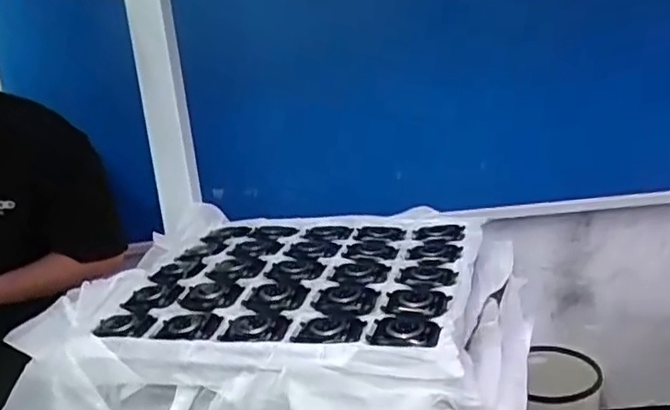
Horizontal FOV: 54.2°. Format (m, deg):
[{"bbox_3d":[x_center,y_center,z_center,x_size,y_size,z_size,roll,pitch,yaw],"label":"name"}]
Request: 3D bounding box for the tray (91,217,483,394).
[{"bbox_3d":[-0.031,0.060,0.533,0.273,0.023,0.232,0,18,15],"label":"tray"}]

